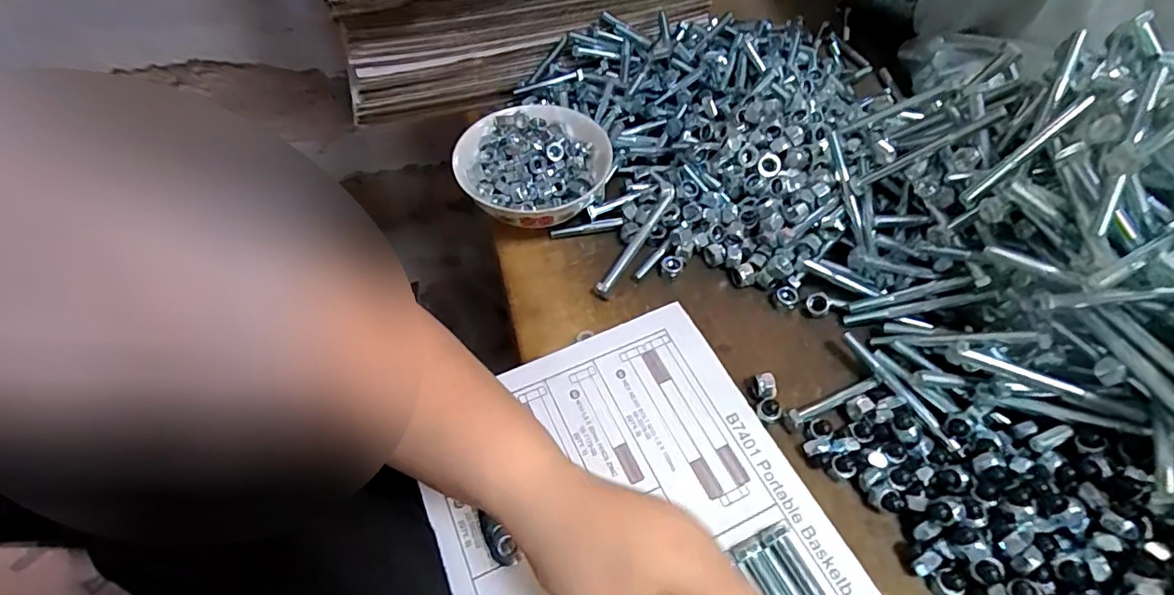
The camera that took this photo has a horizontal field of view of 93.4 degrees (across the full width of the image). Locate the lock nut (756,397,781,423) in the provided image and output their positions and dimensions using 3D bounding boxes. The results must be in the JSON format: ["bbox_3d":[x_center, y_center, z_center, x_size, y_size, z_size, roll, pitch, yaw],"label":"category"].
[{"bbox_3d":[0.126,0.077,0.383,0.016,0.008,0.016,-1,54,1],"label":"lock nut"}]

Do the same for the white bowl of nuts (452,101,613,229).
[{"bbox_3d":[-0.046,-0.109,0.486,0.126,0.049,0.128,-1,54,1],"label":"white bowl of nuts"}]

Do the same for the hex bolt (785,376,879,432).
[{"bbox_3d":[0.173,0.073,0.386,0.073,0.011,0.011,-20,55,-12],"label":"hex bolt"}]

